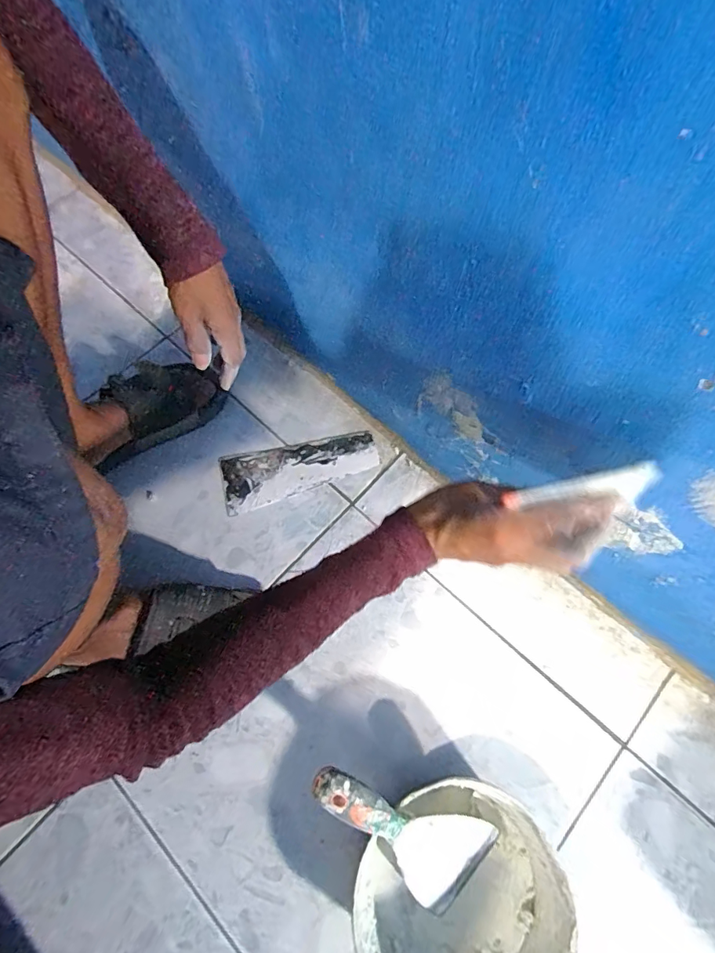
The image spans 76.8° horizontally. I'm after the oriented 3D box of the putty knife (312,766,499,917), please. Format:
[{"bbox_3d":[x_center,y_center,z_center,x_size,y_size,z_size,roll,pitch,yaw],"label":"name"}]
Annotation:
[{"bbox_3d":[0.040,0.322,0.406,0.202,0.021,0.087,43,73,-20],"label":"putty knife"}]

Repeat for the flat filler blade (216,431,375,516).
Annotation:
[{"bbox_3d":[-0.080,-0.015,0.617,0.210,0.004,0.080,-16,69,-5],"label":"flat filler blade"}]

